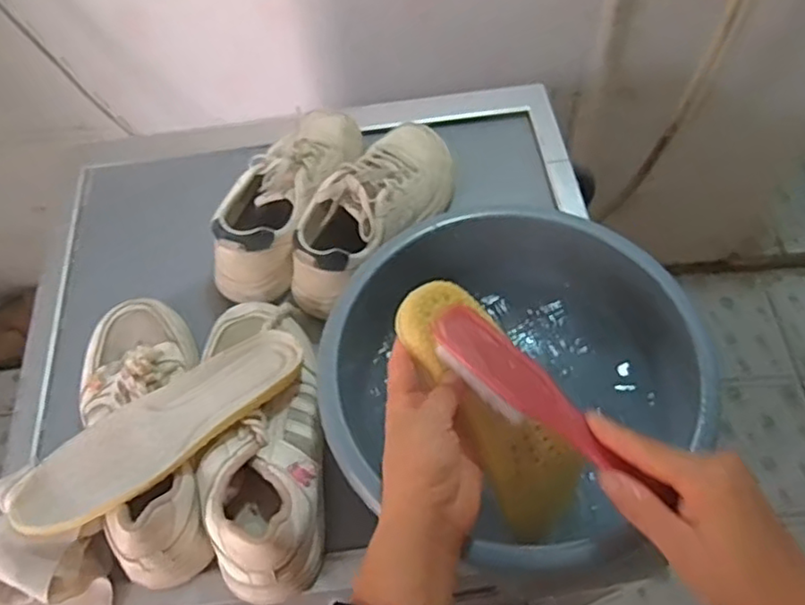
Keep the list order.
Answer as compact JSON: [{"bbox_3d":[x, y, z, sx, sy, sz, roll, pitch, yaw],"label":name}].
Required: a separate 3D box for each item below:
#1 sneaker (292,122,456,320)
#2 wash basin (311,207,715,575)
[{"bbox_3d":[-0.028,-0.098,0.650,0.091,0.079,0.240,33,67,21],"label":"sneaker"},{"bbox_3d":[0.080,0.062,0.535,0.298,0.104,0.257,-38,64,-17],"label":"wash basin"}]

